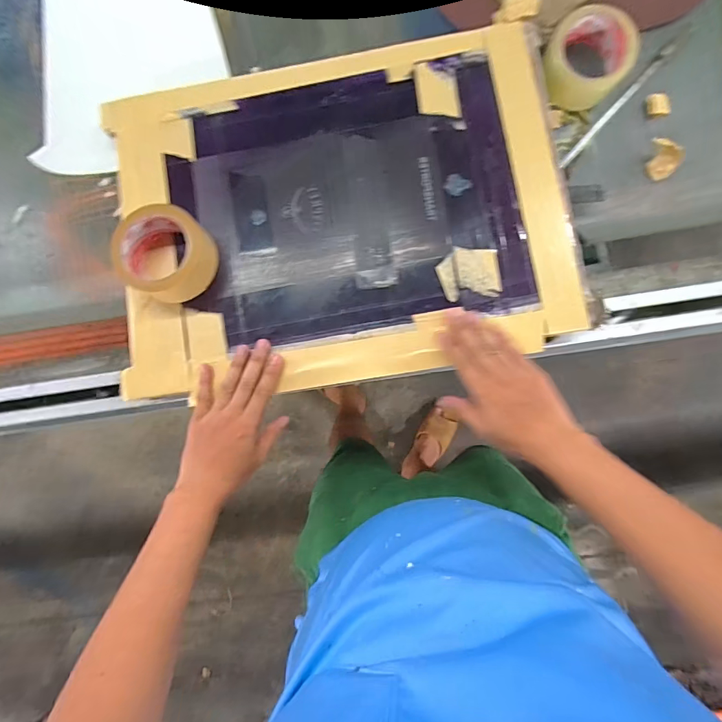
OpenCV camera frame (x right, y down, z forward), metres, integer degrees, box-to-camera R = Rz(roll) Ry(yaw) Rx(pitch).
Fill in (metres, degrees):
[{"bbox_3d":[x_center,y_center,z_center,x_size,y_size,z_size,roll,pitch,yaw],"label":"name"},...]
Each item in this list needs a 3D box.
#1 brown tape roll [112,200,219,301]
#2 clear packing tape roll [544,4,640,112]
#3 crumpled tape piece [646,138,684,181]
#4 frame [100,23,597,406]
[{"bbox_3d":[-0.230,-0.127,0.502,0.105,0.053,0.102,0,86,3],"label":"brown tape roll"},{"bbox_3d":[0.277,-0.375,0.525,0.098,0.058,0.098,0,91,3],"label":"clear packing tape roll"},{"bbox_3d":[0.388,-0.257,0.540,0.035,0.026,0.041,13,92,3],"label":"crumpled tape piece"},{"bbox_3d":[-0.026,-0.178,0.514,0.531,0.023,0.396,-9,85,3],"label":"frame"}]

